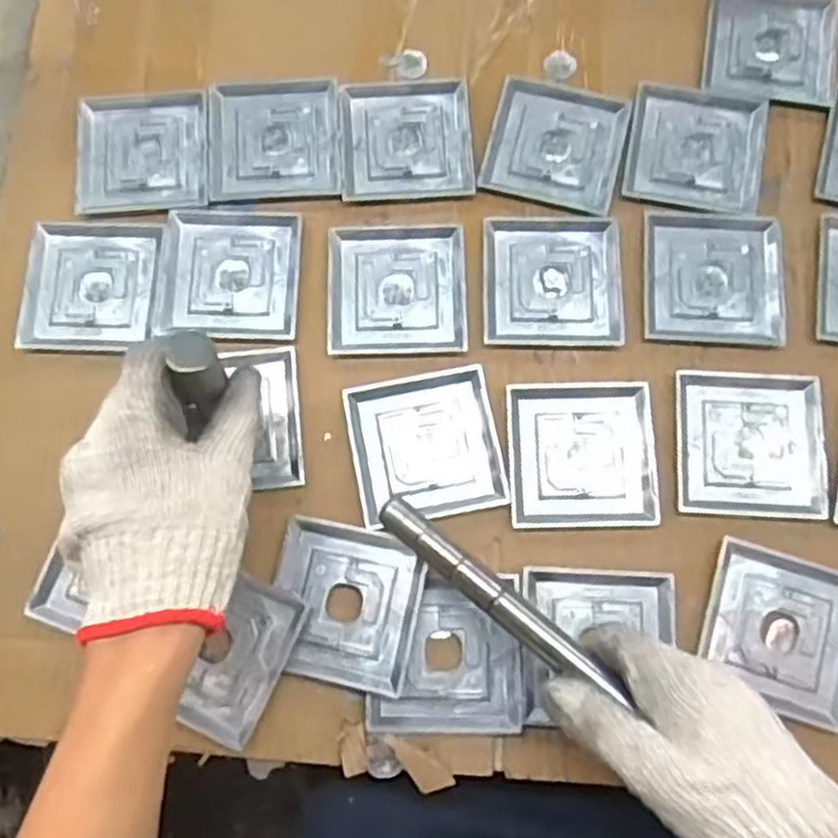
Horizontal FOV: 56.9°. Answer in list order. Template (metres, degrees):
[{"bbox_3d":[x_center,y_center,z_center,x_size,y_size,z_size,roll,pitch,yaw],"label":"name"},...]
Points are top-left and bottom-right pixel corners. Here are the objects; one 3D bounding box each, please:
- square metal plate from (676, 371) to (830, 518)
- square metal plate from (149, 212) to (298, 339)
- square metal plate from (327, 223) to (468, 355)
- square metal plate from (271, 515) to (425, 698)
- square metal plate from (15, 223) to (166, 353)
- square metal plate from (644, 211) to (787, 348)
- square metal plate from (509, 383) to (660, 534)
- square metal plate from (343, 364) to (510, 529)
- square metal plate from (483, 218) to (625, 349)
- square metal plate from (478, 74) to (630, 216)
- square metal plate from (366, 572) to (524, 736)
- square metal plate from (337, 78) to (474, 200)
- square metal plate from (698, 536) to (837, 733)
[{"bbox_3d":[0.209,0.015,0.485,0.090,0.006,0.090,3,75,1],"label":"square metal plate"},{"bbox_3d":[-0.127,-0.097,0.519,0.092,0.004,0.091,1,75,1],"label":"square metal plate"},{"bbox_3d":[-0.015,-0.086,0.514,0.090,0.004,0.091,-1,75,0],"label":"square metal plate"},{"bbox_3d":[-0.045,0.110,0.460,0.086,0.011,0.091,12,76,4],"label":"square metal plate"},{"bbox_3d":[-0.218,-0.089,0.515,0.086,0.004,0.090,2,75,1],"label":"square metal plate"},{"bbox_3d":[0.196,-0.096,0.513,0.090,0.005,0.092,5,76,2],"label":"square metal plate"},{"bbox_3d":[0.102,0.022,0.483,0.090,0.005,0.090,-2,75,0],"label":"square metal plate"},{"bbox_3d":[0.004,0.017,0.485,0.089,0.007,0.089,-11,76,-2],"label":"square metal plate"},{"bbox_3d":[0.089,-0.091,0.513,0.091,0.006,0.089,1,75,1],"label":"square metal plate"},{"bbox_3d":[0.096,-0.191,0.538,0.089,0.004,0.094,14,76,4],"label":"square metal plate"},{"bbox_3d":[0.016,0.139,0.456,0.087,0.007,0.088,0,75,1],"label":"square metal plate"},{"bbox_3d":[-0.009,-0.196,0.539,0.091,0.007,0.089,-3,75,0],"label":"square metal plate"},{"bbox_3d":[0.216,0.126,0.458,0.088,0.009,0.089,18,76,5],"label":"square metal plate"}]

